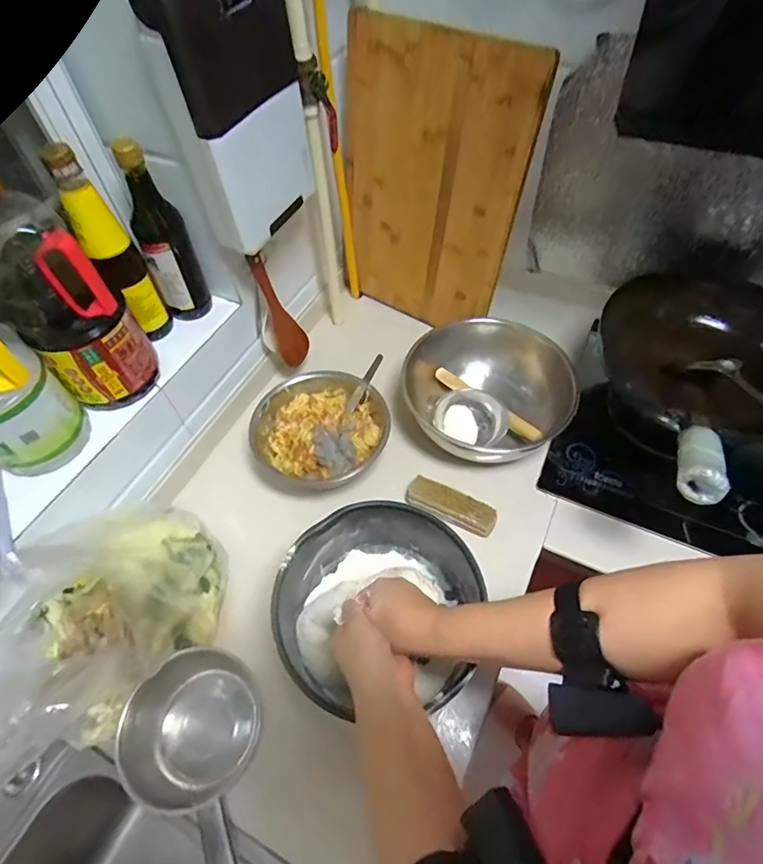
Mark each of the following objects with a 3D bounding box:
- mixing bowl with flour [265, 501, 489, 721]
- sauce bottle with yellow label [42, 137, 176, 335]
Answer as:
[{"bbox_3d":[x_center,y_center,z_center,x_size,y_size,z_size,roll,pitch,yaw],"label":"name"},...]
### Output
[{"bbox_3d":[-0.004,0.217,0.575,0.230,0.136,0.220,-1,56,2],"label":"mixing bowl with flour"},{"bbox_3d":[-0.346,-0.226,0.620,0.054,0.273,0.055,-29,59,-16],"label":"sauce bottle with yellow label"}]

